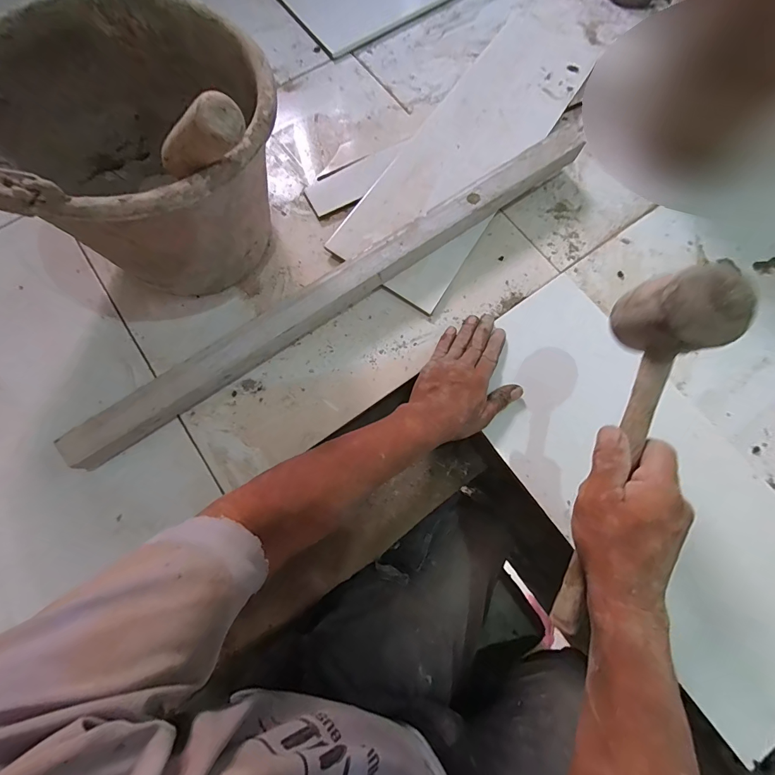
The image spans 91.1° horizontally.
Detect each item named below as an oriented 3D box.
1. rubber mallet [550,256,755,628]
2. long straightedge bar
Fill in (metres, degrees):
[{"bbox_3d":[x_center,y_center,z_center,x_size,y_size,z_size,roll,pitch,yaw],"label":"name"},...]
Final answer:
[{"bbox_3d":[0.179,0.053,0.299,0.062,0.071,0.285,15,101,4],"label":"rubber mallet"},{"bbox_3d":[-0.041,-0.126,0.465,0.701,0.058,0.039,-34,77,-10],"label":"long straightedge bar"}]

